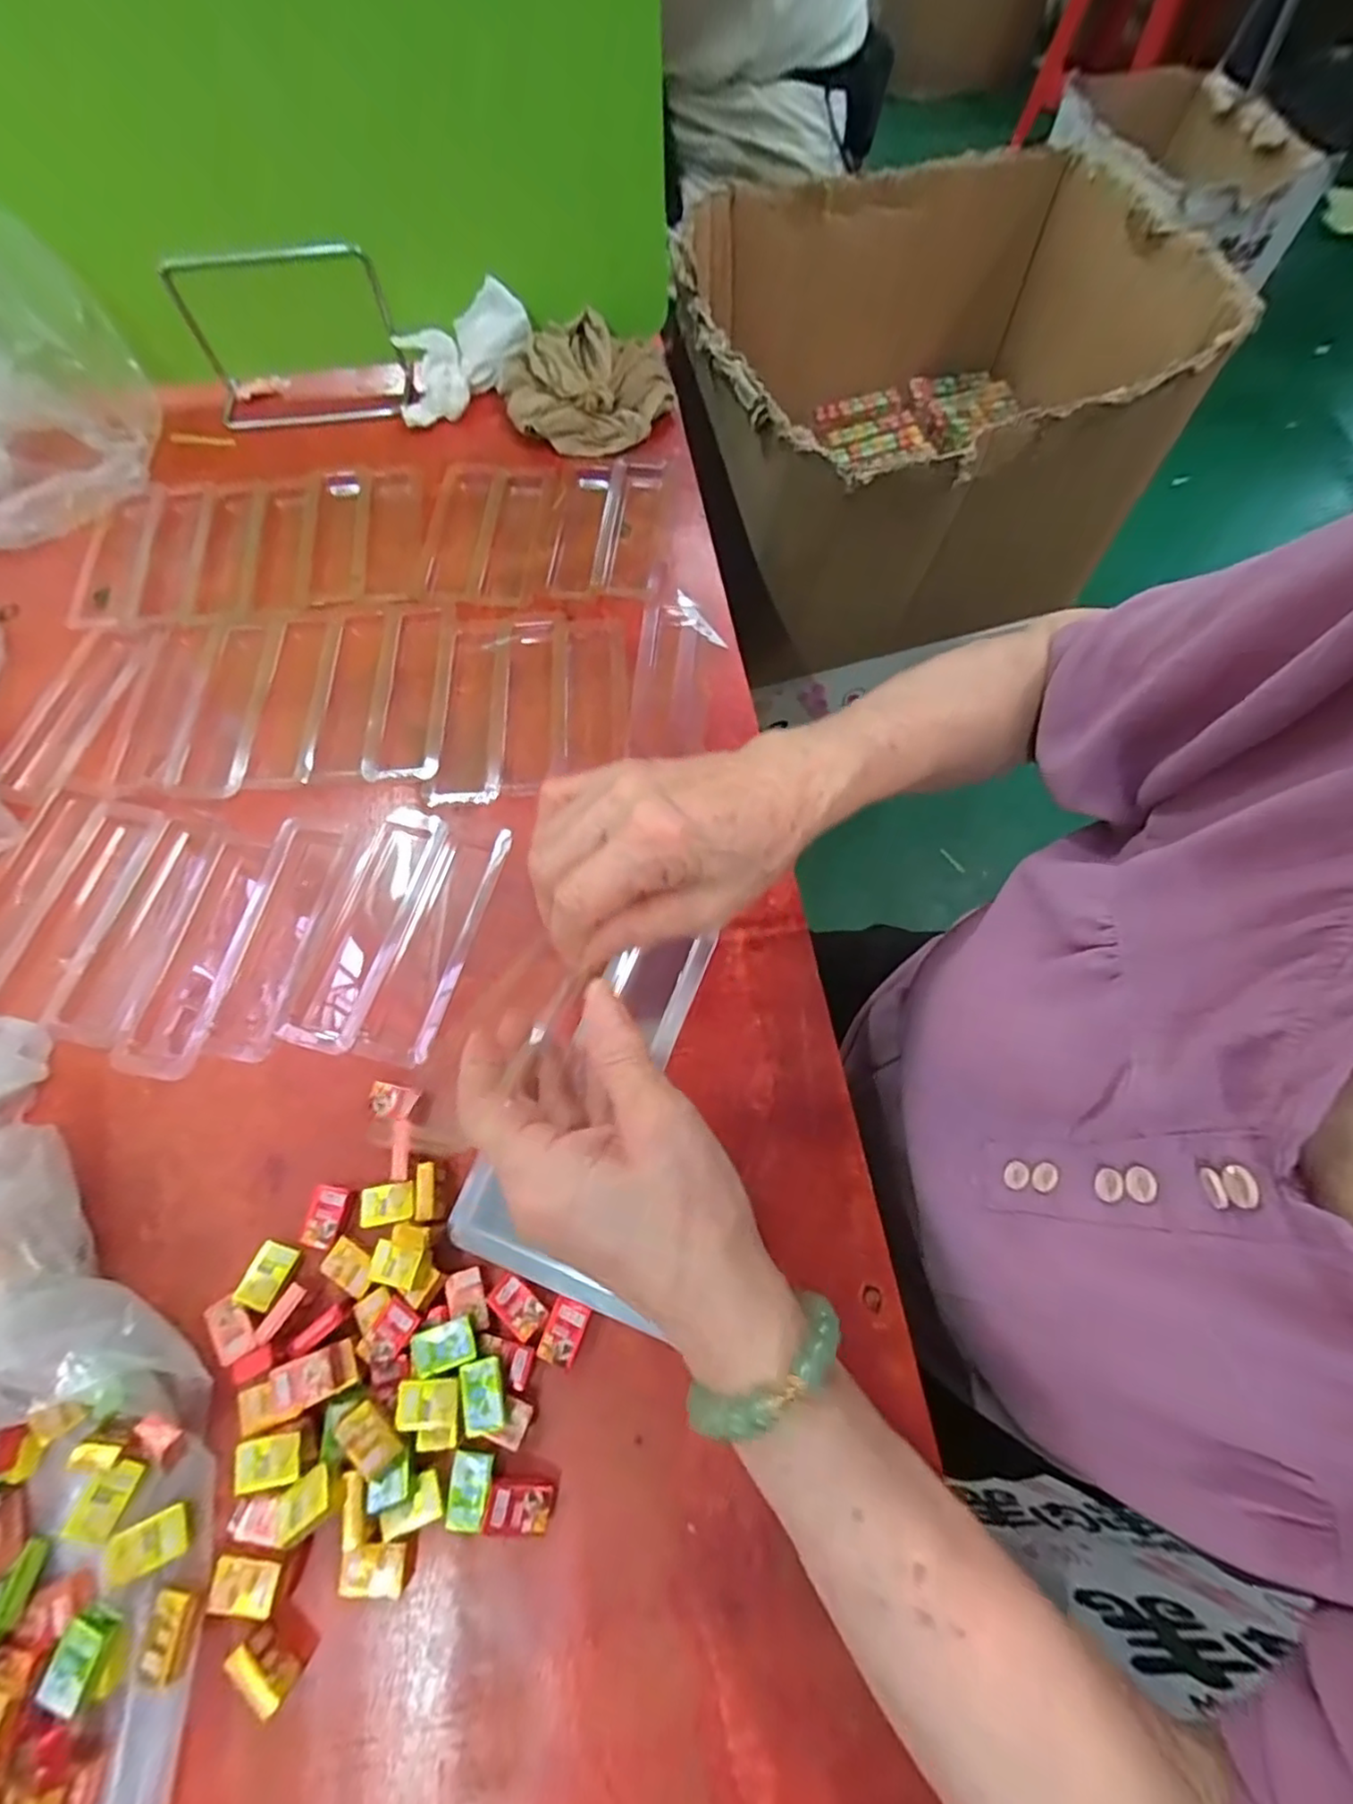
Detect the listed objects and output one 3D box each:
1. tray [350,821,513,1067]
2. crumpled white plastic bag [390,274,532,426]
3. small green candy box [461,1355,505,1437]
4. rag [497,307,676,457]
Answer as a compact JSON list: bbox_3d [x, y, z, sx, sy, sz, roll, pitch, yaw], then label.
[{"bbox_3d":[-0.132,0.018,0.362,0.041,0.013,0.139,12,70,5],"label":"tray"},{"bbox_3d":[-0.172,-0.430,0.518,0.121,0.051,0.054,-38,72,9],"label":"crumpled white plastic bag"},{"bbox_3d":[-0.081,0.208,0.275,0.017,0.007,0.026,-11,69,-3],"label":"small green candy box"},{"bbox_3d":[-0.072,-0.398,0.505,0.133,0.036,0.096,5,69,3],"label":"rag"}]

